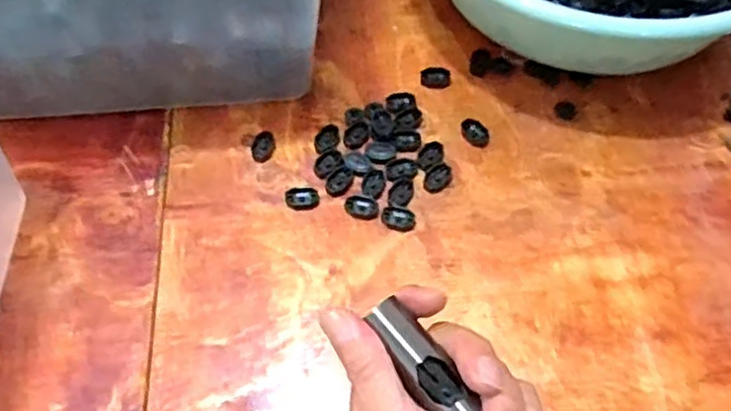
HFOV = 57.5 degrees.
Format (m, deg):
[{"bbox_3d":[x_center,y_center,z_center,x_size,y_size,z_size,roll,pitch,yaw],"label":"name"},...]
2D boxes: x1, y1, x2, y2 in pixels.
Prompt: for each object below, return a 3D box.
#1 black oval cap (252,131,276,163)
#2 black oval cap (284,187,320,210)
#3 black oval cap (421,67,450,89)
[{"bbox_3d":[-0.073,-0.042,0.471,0.016,0.009,0.022,1,63,2],"label":"black oval cap"},{"bbox_3d":[-0.042,-0.005,0.447,0.023,0.004,0.016,4,63,3],"label":"black oval cap"},{"bbox_3d":[0.052,-0.095,0.496,0.021,0.011,0.014,-2,62,0],"label":"black oval cap"}]

